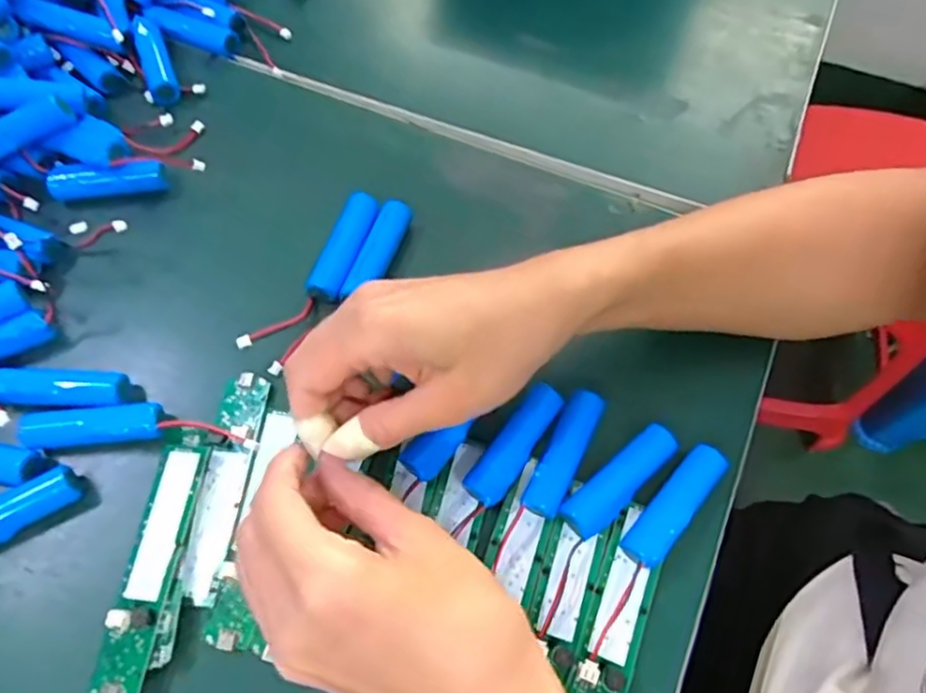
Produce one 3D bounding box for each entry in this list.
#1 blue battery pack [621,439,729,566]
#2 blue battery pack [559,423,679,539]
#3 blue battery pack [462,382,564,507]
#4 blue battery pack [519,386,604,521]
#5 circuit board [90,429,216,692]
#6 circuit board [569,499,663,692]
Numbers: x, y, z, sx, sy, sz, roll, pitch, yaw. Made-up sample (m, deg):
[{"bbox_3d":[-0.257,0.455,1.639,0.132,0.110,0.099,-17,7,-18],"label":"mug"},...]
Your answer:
[{"bbox_3d":[0.102,0.078,0.325,0.019,0.018,0.067,38,70,16],"label":"blue battery pack"},{"bbox_3d":[0.078,0.067,0.330,0.067,0.017,0.021,-37,70,-16],"label":"blue battery pack"},{"bbox_3d":[0.026,0.050,0.338,0.019,0.016,0.067,34,69,15],"label":"blue battery pack"},{"bbox_3d":[0.051,0.054,0.336,0.019,0.018,0.066,25,67,11],"label":"blue battery pack"},{"bbox_3d":[-0.148,0.100,0.320,0.024,0.012,0.124,7,64,3],"label":"circuit board"},{"bbox_3d":[0.072,0.127,0.308,0.026,0.008,0.107,20,66,9],"label":"circuit board"}]

